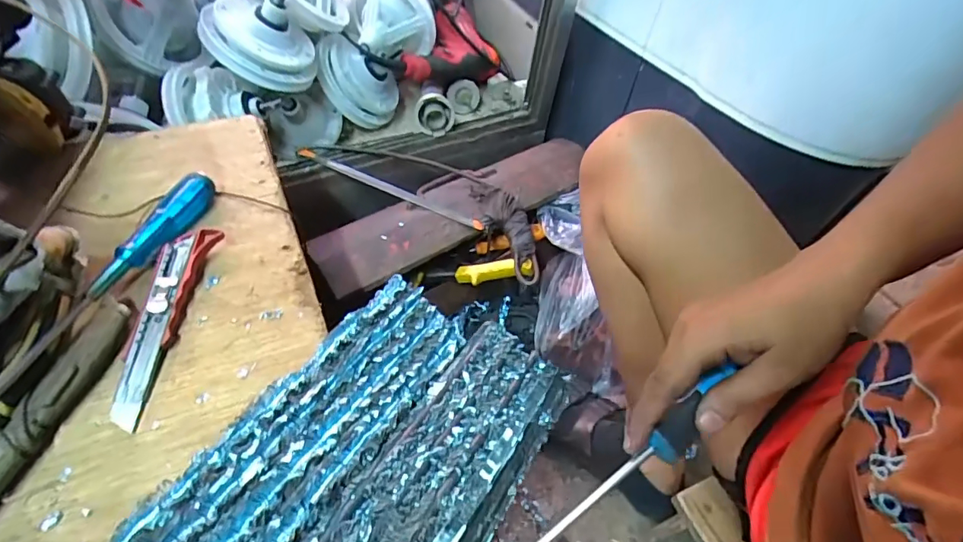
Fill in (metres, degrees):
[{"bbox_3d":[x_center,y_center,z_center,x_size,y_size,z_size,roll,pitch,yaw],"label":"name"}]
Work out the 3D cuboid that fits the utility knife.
[{"bbox_3d":[-0.242,0.035,0.379,0.034,0.020,0.160,4,53,-3],"label":"utility knife"}]

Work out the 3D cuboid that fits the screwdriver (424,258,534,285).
[{"bbox_3d":[-0.004,0.003,0.674,0.144,0.027,0.024,-7,52,13],"label":"screwdriver"}]

